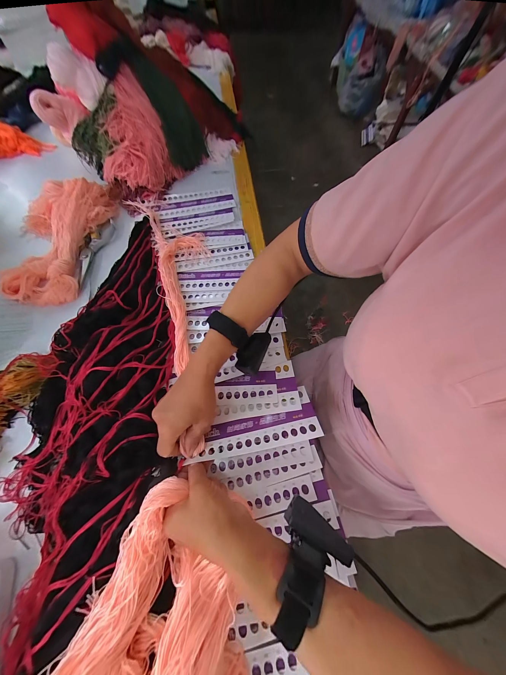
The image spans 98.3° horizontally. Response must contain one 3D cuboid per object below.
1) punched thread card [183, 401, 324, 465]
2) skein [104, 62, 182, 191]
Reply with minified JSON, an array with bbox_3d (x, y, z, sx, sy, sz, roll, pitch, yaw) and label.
[{"bbox_3d":[0.004,0.138,0.323,0.185,0.007,0.053,-13,39,0],"label":"punched thread card"},{"bbox_3d":[-0.293,-0.495,0.549,0.168,0.149,0.199,31,68,11],"label":"skein"}]

